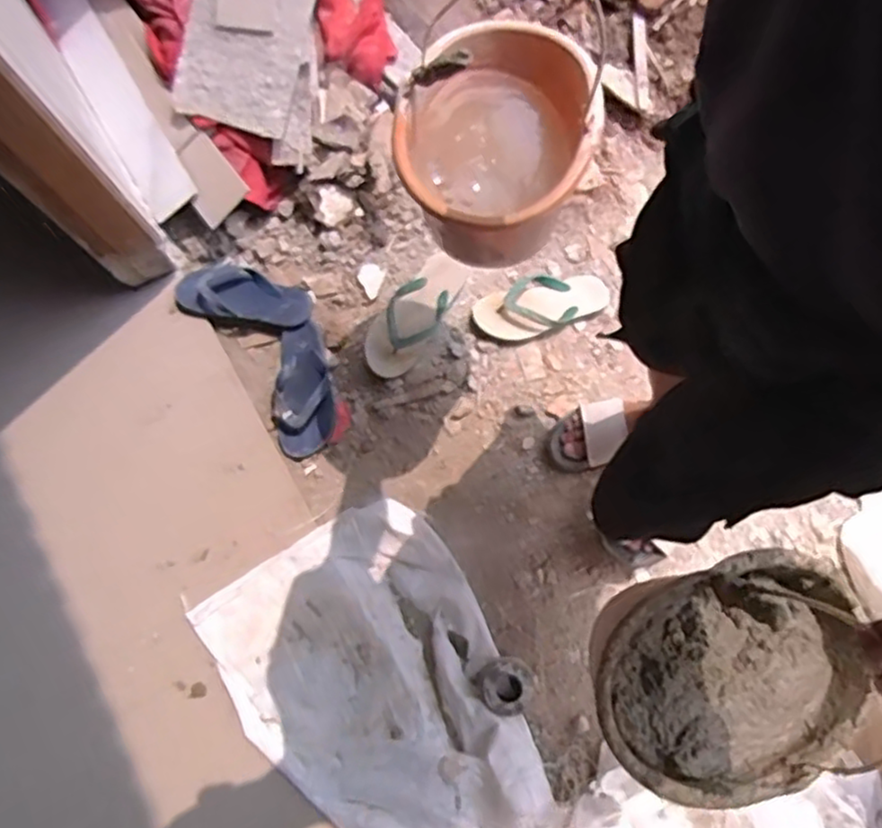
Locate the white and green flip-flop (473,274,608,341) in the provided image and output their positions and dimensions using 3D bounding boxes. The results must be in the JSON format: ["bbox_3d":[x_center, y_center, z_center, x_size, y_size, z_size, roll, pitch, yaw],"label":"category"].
[{"bbox_3d":[0.191,-0.212,1.293,0.251,0.030,0.107,-24,74,-6],"label":"white and green flip-flop"}]

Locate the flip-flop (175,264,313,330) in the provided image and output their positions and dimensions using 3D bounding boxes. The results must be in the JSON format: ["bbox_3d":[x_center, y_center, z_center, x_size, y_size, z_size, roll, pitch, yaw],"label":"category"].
[{"bbox_3d":[-0.371,-0.227,1.299,0.253,0.038,0.111,9,73,3],"label":"flip-flop"}]

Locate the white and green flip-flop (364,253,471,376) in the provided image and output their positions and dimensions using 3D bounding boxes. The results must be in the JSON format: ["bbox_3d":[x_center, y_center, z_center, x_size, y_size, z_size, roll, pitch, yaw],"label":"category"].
[{"bbox_3d":[-0.051,-0.187,1.276,0.098,0.047,0.252,31,76,10],"label":"white and green flip-flop"}]

